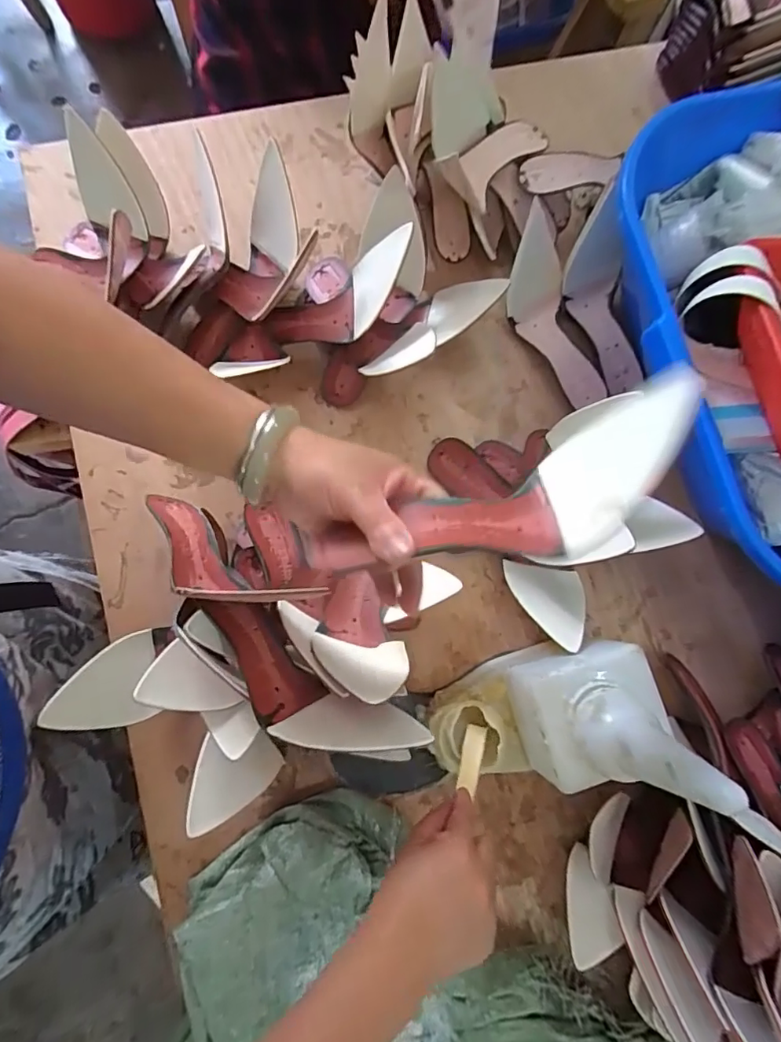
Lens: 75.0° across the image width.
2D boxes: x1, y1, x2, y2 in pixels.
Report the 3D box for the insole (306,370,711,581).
[{"bbox_3d":[0.069,-0.005,0.311,0.241,0.059,0.075,-21,76,0],"label":"insole"}]

